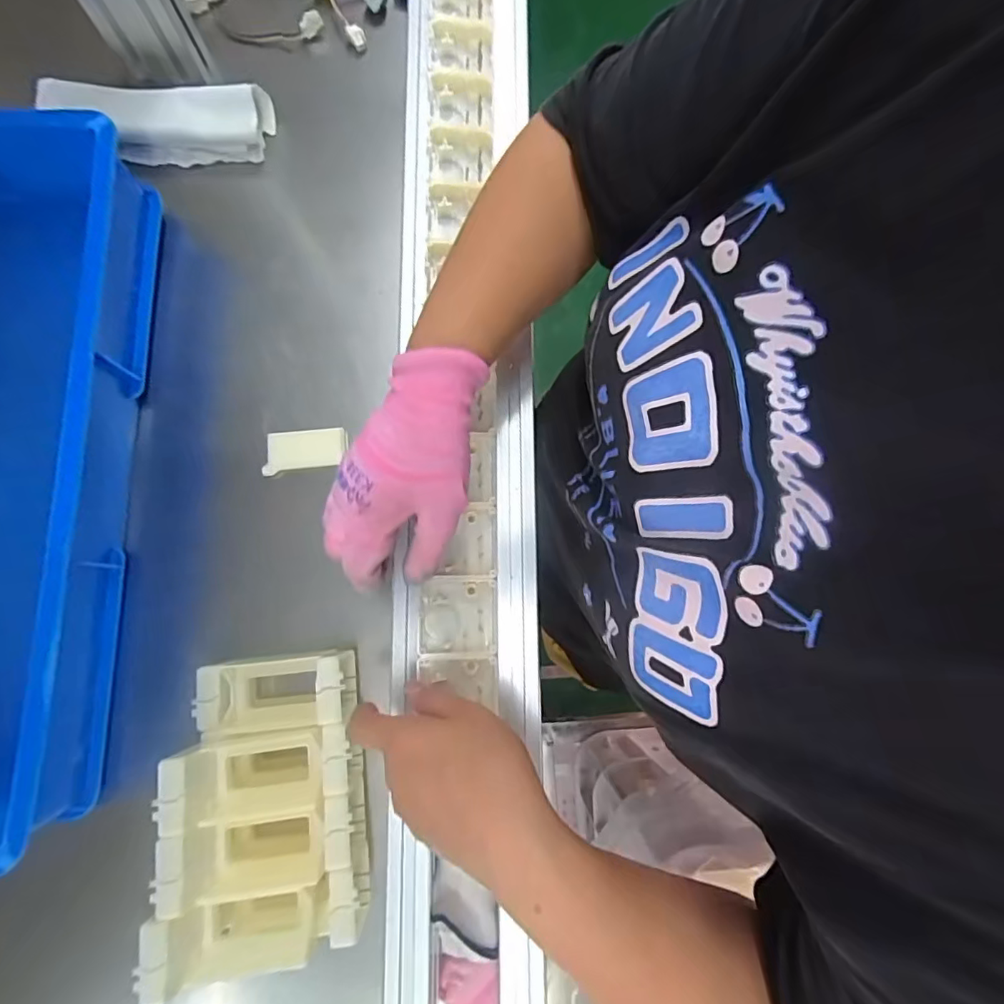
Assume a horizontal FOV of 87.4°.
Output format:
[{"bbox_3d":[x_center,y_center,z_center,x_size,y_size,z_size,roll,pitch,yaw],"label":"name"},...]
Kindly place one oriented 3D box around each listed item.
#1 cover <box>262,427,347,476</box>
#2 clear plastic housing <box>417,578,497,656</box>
[{"bbox_3d":[-0.189,-0.050,0.505,0.075,0.014,0.038,-10,80,-3],"label":"cover"},{"bbox_3d":[-0.030,0.077,0.357,0.051,0.024,0.050,0,80,-1],"label":"clear plastic housing"}]

